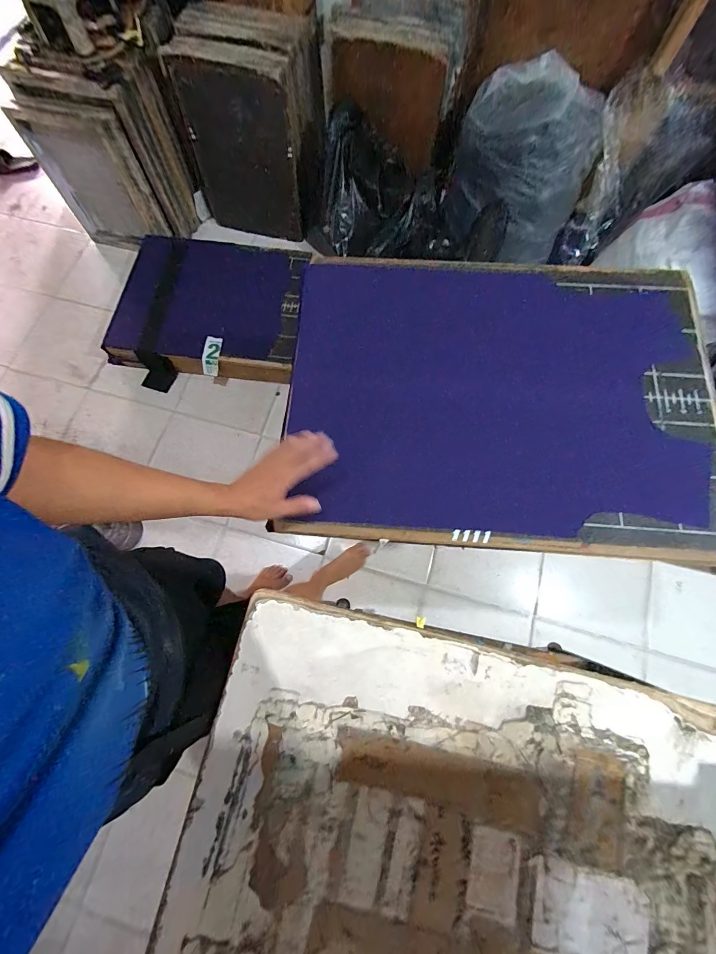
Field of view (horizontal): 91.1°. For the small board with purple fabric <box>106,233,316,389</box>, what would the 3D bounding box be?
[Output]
[{"bbox_3d":[-0.654,-0.729,1.559,0.817,0.163,0.680,6,75,1],"label":"small board with purple fabric"}]

